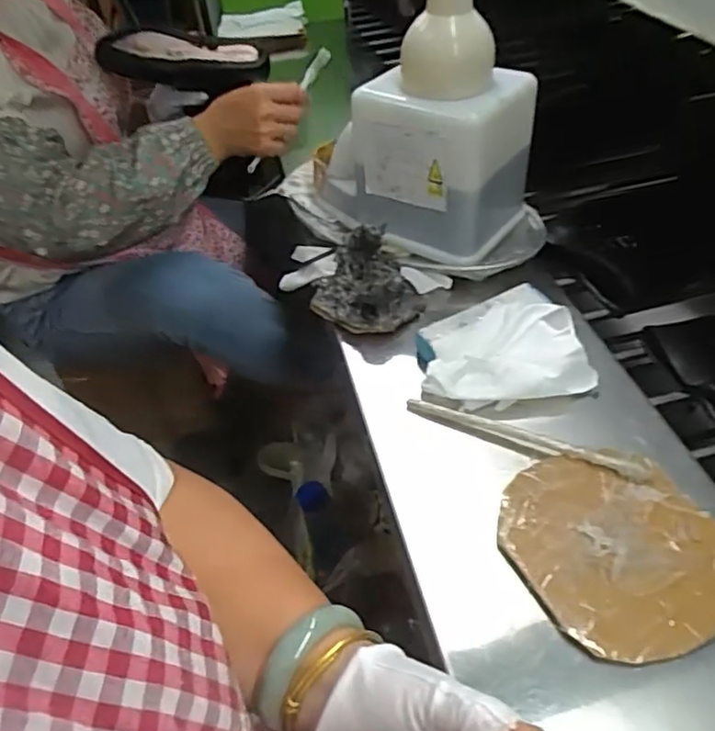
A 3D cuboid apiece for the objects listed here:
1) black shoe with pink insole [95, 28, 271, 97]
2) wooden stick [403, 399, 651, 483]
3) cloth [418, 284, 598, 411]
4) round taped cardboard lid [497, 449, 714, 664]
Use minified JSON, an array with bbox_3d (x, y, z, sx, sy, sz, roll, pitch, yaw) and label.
[{"bbox_3d":[-0.263,-0.470,0.969,0.254,0.086,0.064,-4,42,-20],"label":"black shoe with pink insole"},{"bbox_3d":[0.131,0.058,0.503,0.194,0.007,0.015,16,49,22],"label":"wooden stick"},{"bbox_3d":[0.126,-0.016,0.570,0.141,0.039,0.128,-10,44,-3],"label":"cloth"},{"bbox_3d":[0.179,0.125,0.438,0.136,0.017,0.149,-4,44,4],"label":"round taped cardboard lid"}]

